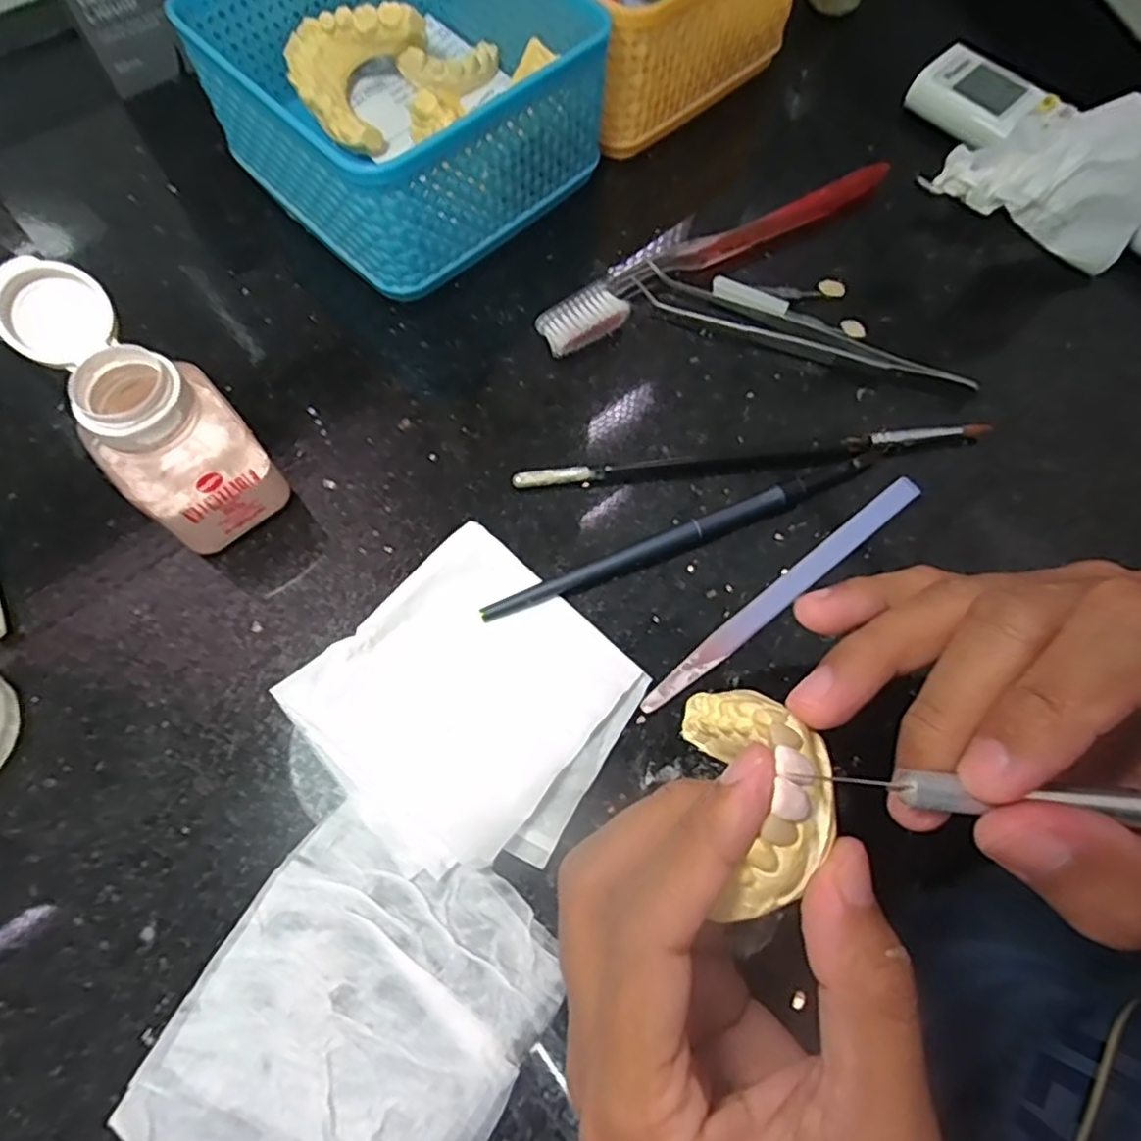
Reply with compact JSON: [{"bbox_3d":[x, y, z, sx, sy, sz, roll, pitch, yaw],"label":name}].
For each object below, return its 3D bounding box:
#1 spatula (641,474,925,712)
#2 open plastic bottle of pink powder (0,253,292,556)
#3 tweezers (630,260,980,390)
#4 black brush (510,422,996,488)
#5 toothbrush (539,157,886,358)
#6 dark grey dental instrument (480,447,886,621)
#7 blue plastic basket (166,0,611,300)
[{"bbox_3d":[0.079,0.006,0.244,0.137,0.004,0.010,-37,75,-14],"label":"spatula"},{"bbox_3d":[-0.135,-0.050,0.218,0.040,0.077,0.065,-37,75,-14],"label":"open plastic bottle of pink powder"},{"bbox_3d":[0.097,-0.101,0.282,0.141,0.009,0.017,20,70,6],"label":"tweezers"},{"bbox_3d":[0.073,-0.045,0.262,0.188,0.006,0.007,-7,70,-5],"label":"black brush"},{"bbox_3d":[0.066,-0.142,0.294,0.182,0.015,0.019,-31,73,-13],"label":"toothbrush"},{"bbox_3d":[0.046,-0.014,0.248,0.163,0.008,0.009,-21,71,-10],"label":"dark grey dental instrument"},{"bbox_3d":[-0.071,-0.204,0.286,0.133,0.065,0.129,43,74,13],"label":"blue plastic basket"}]

